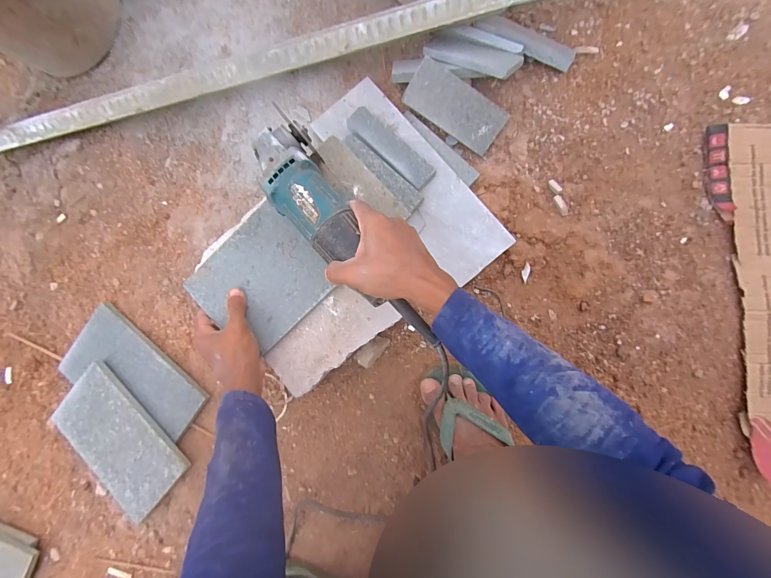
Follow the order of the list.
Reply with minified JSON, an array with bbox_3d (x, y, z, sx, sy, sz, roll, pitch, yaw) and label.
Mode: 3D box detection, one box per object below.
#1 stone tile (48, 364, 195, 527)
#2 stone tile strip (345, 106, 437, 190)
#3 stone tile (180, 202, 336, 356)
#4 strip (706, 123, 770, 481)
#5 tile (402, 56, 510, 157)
[{"bbox_3d":[-0.447,0.253,0.554,0.241,0.013,0.152,40,100,9],"label":"stone tile"},{"bbox_3d":[0.005,-0.210,0.490,0.155,0.011,0.037,43,92,3],"label":"stone tile strip"},{"bbox_3d":[-0.170,-0.009,0.454,0.168,0.014,0.151,-43,81,4],"label":"stone tile"},{"bbox_3d":[0.508,0.013,0.449,0.088,0.014,0.483,-3,86,9],"label":"strip"},{"bbox_3d":[0.103,-0.267,0.489,0.147,0.006,0.066,33,114,-6],"label":"tile"}]

